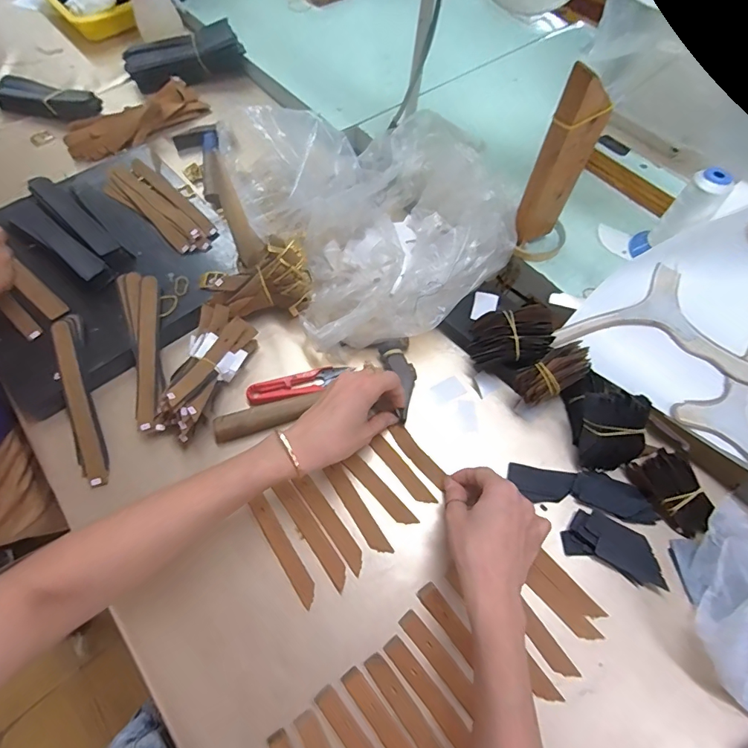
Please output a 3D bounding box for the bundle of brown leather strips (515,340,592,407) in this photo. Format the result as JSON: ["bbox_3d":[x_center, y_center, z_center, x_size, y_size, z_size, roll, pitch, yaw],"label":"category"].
[{"bbox_3d":[0.184,-0.001,0.454,0.078,0.018,0.037,-35,68,3],"label":"bundle of brown leather strips"}]

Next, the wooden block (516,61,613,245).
[{"bbox_3d":[0.197,-0.222,0.475,0.054,0.191,0.025,-10,63,-5],"label":"wooden block"}]

